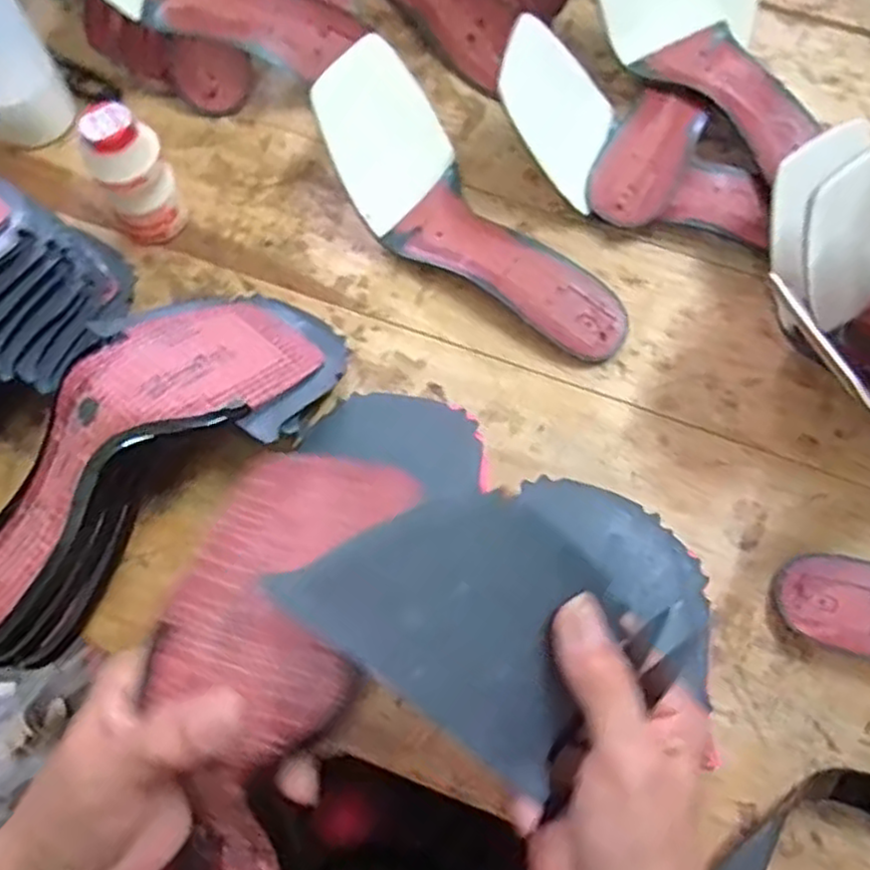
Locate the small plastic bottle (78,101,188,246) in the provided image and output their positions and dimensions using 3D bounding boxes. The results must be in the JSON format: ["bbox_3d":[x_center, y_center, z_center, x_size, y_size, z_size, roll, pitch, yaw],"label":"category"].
[{"bbox_3d":[-0.184,-0.157,0.446,0.041,0.081,0.034,-30,72,-12],"label":"small plastic bottle"}]

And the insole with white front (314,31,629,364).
[{"bbox_3d":[0.021,-0.136,0.461,0.244,0.047,0.084,44,73,2],"label":"insole with white front"}]

